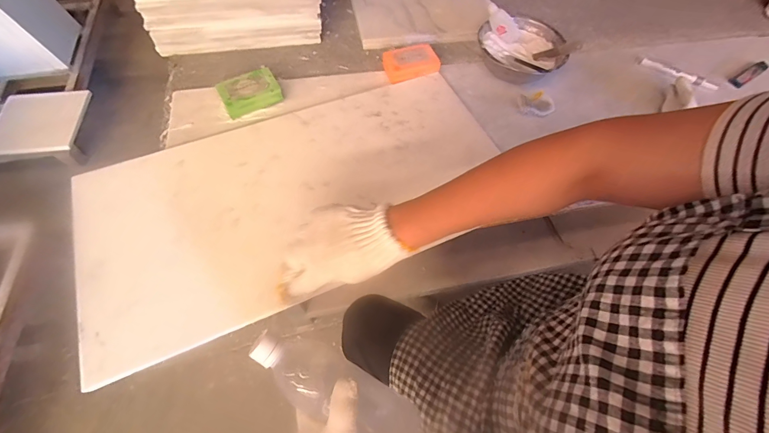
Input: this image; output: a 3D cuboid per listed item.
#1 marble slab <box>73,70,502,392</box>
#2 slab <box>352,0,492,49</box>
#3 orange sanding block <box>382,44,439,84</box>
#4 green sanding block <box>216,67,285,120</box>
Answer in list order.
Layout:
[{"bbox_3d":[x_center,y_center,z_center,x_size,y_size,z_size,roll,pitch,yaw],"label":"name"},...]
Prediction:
[{"bbox_3d":[-0.128,-0.058,0.506,0.602,0.027,0.296,-31,67,-17],"label":"marble slab"},{"bbox_3d":[0.072,-0.513,0.768,0.295,0.024,0.360,-8,62,-6],"label":"slab"},{"bbox_3d":[0.052,-0.280,0.627,0.099,0.033,0.064,-11,63,-7],"label":"orange sanding block"},{"bbox_3d":[-0.222,-0.206,0.572,0.092,0.030,0.065,-24,65,-14],"label":"green sanding block"}]

